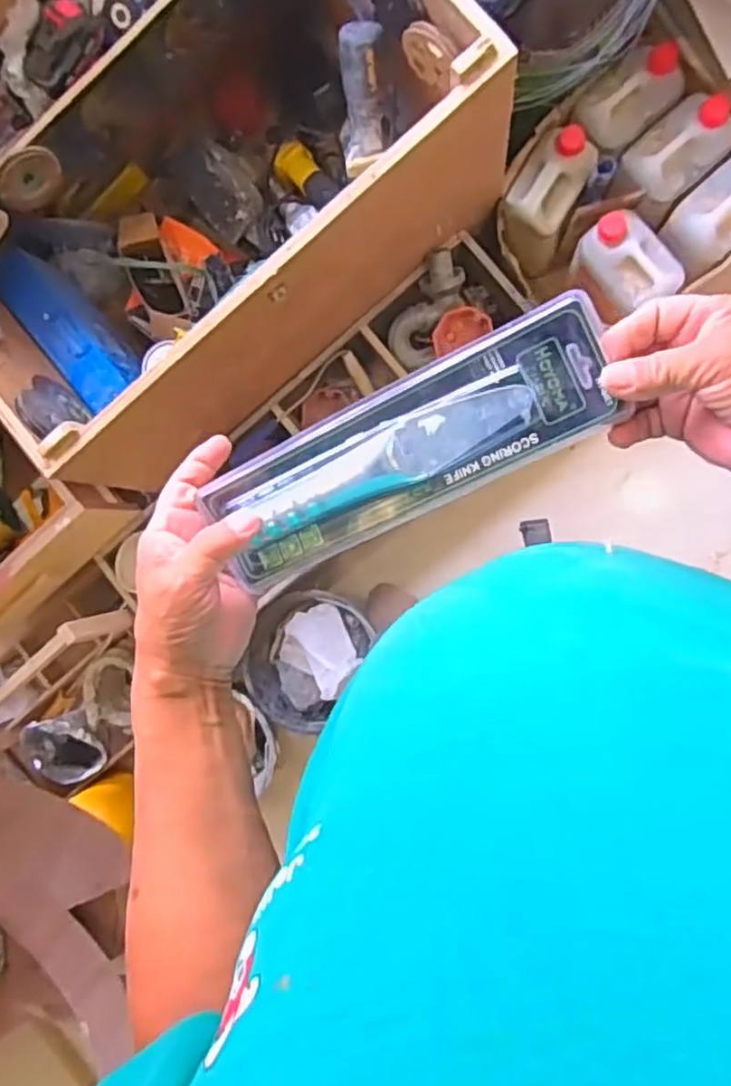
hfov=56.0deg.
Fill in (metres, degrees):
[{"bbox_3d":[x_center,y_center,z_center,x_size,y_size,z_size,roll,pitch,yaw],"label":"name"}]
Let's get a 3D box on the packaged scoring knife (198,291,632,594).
[{"bbox_3d":[0.024,-0.055,0.428,0.257,0.033,0.080,-26,87,15],"label":"packaged scoring knife"}]

